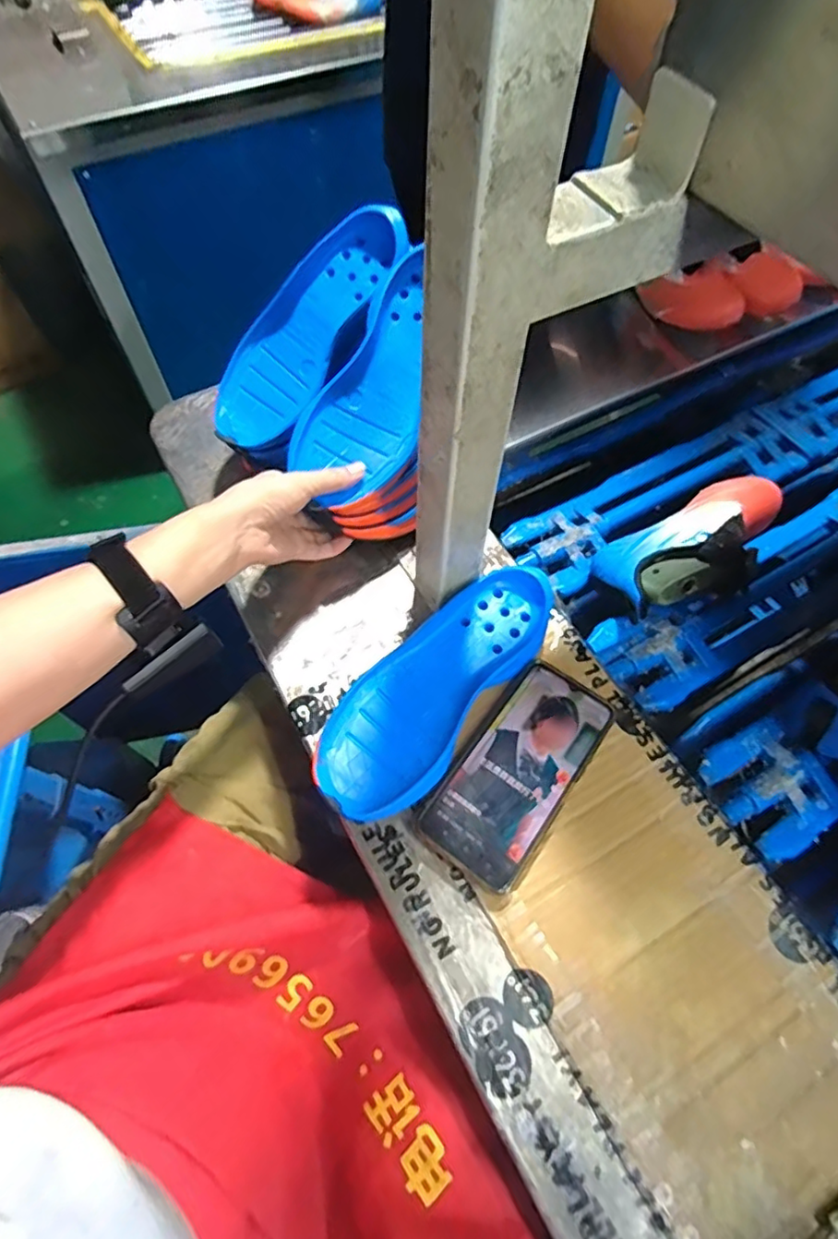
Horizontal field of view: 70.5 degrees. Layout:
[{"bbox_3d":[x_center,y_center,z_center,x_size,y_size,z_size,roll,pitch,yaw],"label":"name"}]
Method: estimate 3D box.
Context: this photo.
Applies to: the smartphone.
[{"bbox_3d":[0.075,0.109,0.436,0.077,0.018,0.161,34,65,17],"label":"smartphone"}]

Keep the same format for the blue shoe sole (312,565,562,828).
[{"bbox_3d":[0.015,0.051,0.453,0.087,0.052,0.226,38,67,19],"label":"blue shoe sole"}]

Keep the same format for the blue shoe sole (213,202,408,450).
[{"bbox_3d":[-0.100,-0.256,0.526,0.080,0.032,0.230,41,98,20],"label":"blue shoe sole"}]

